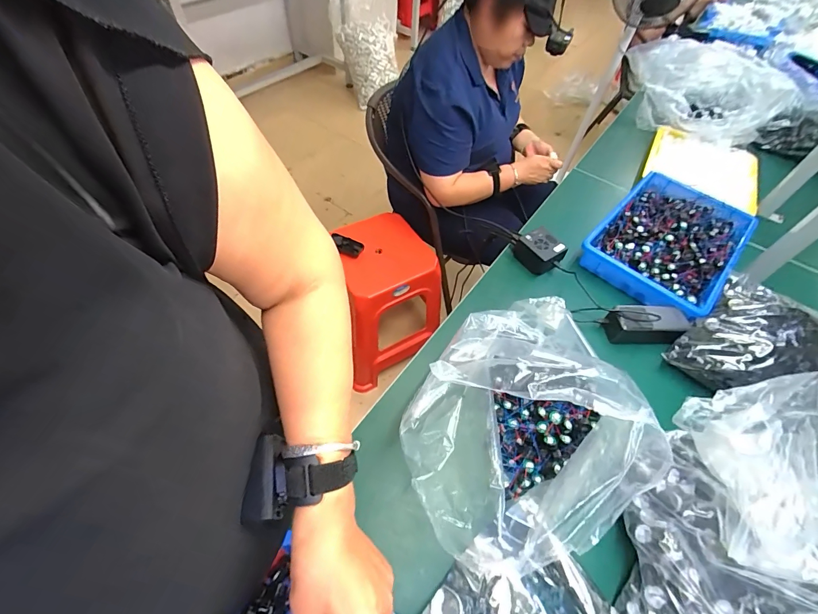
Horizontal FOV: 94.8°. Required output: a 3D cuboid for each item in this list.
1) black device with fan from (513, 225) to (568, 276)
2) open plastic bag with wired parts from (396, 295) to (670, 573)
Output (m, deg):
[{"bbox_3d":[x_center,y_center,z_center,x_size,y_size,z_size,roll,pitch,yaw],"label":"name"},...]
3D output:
[{"bbox_3d":[0.263,-0.110,0.760,0.062,0.061,0.081,-25,60,-20],"label":"black device with fan"},{"bbox_3d":[0.139,0.165,0.463,0.271,0.219,0.248,-28,61,-22],"label":"open plastic bag with wired parts"}]

